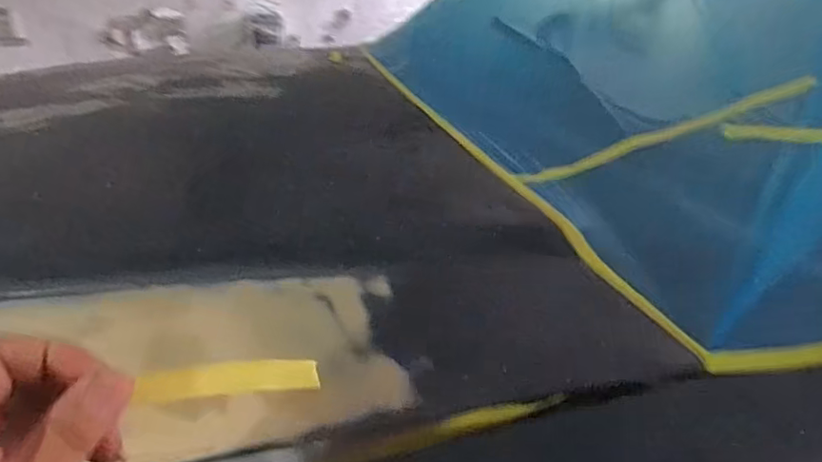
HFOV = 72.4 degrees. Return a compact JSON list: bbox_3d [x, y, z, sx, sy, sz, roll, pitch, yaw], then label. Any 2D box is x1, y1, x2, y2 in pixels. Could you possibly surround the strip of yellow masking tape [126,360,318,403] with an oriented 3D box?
[{"bbox_3d":[-0.081,0.067,0.254,0.077,0.014,0.004,0,-17,-18],"label":"strip of yellow masking tape"}]

